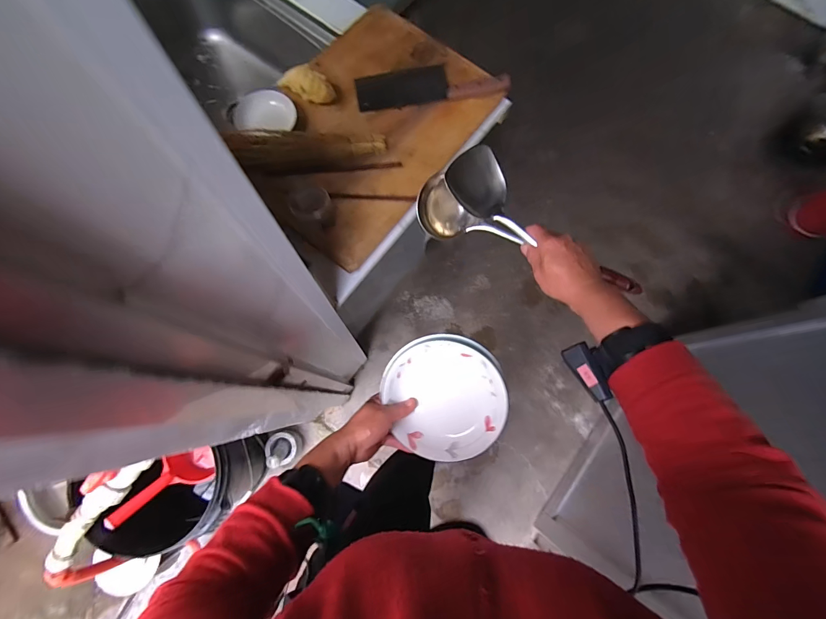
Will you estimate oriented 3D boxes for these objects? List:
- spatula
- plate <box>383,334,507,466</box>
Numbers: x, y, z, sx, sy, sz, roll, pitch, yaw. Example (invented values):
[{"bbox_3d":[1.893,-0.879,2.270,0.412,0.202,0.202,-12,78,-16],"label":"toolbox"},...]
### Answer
[{"bbox_3d":[0.190,-0.119,0.541,0.315,0.040,0.095,37,78,1],"label":"spatula"},{"bbox_3d":[0.049,0.127,0.552,0.171,0.032,0.179,2,97,12],"label":"plate"}]

